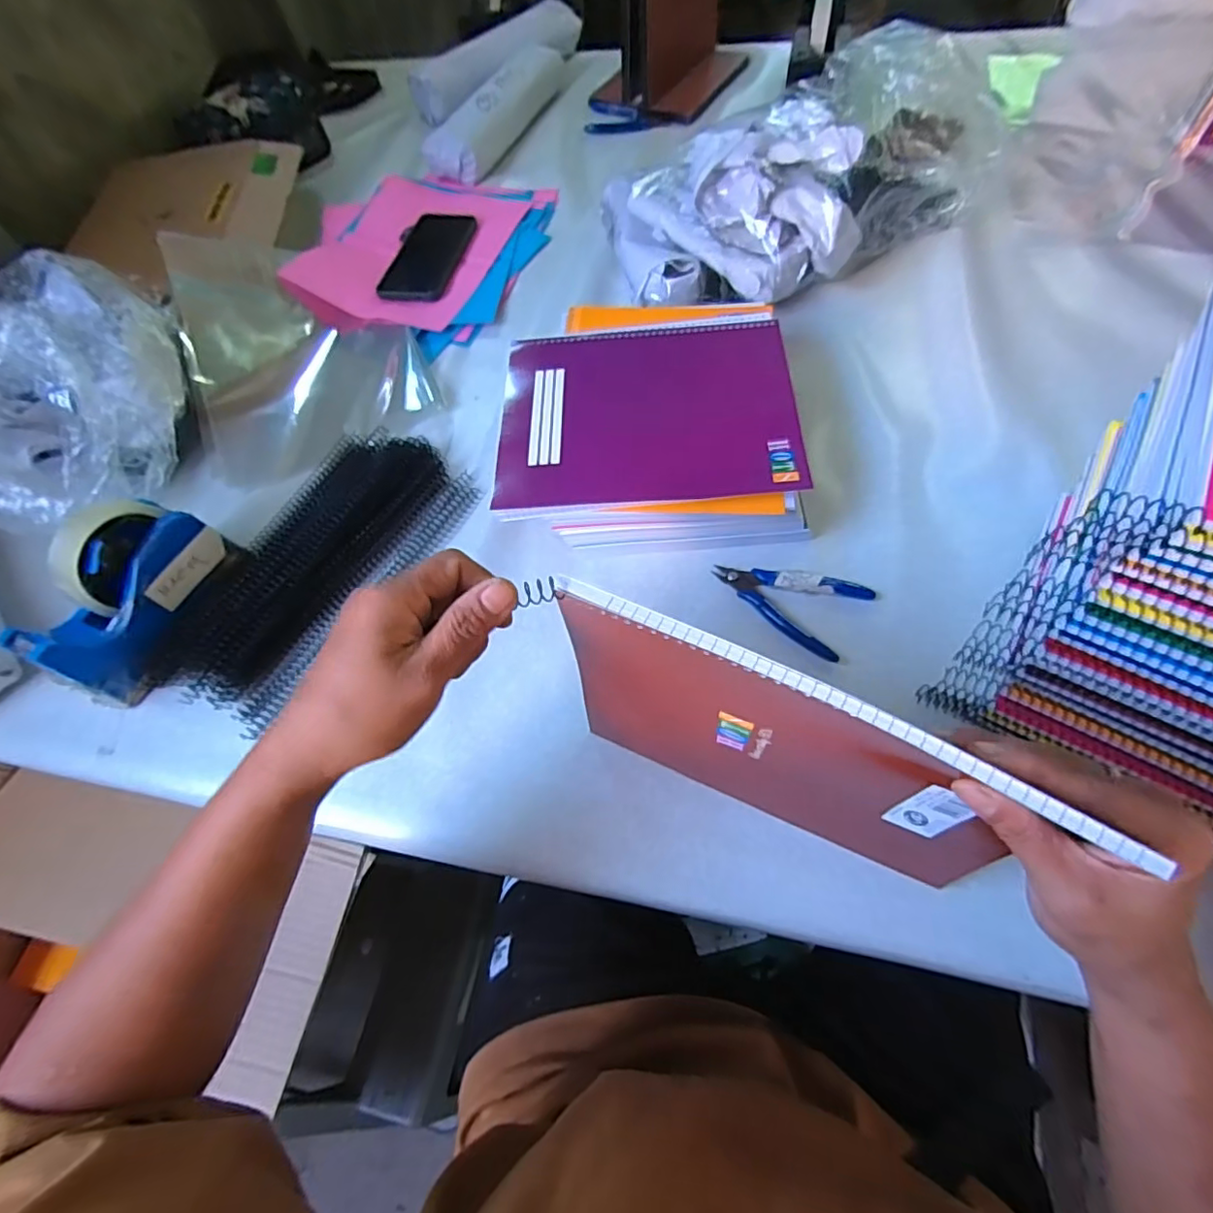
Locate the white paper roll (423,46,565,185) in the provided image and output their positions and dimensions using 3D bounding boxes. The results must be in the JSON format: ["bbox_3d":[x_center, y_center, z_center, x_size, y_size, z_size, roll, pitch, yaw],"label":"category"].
[{"bbox_3d":[-0.161,-0.729,0.833,0.088,0.057,0.308,17,67,15],"label":"white paper roll"}]

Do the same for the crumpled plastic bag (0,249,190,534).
[{"bbox_3d":[-0.484,-0.188,0.484,0.172,0.135,0.250,-17,63,-2],"label":"crumpled plastic bag"}]

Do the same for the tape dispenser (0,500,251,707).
[{"bbox_3d":[-0.383,-0.011,0.457,0.056,0.099,0.154,21,68,16],"label":"tape dispenser"}]

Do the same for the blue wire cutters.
[{"bbox_3d":[0.145,-0.008,0.459,0.116,0.009,0.066,24,69,18],"label":"blue wire cutters"}]

